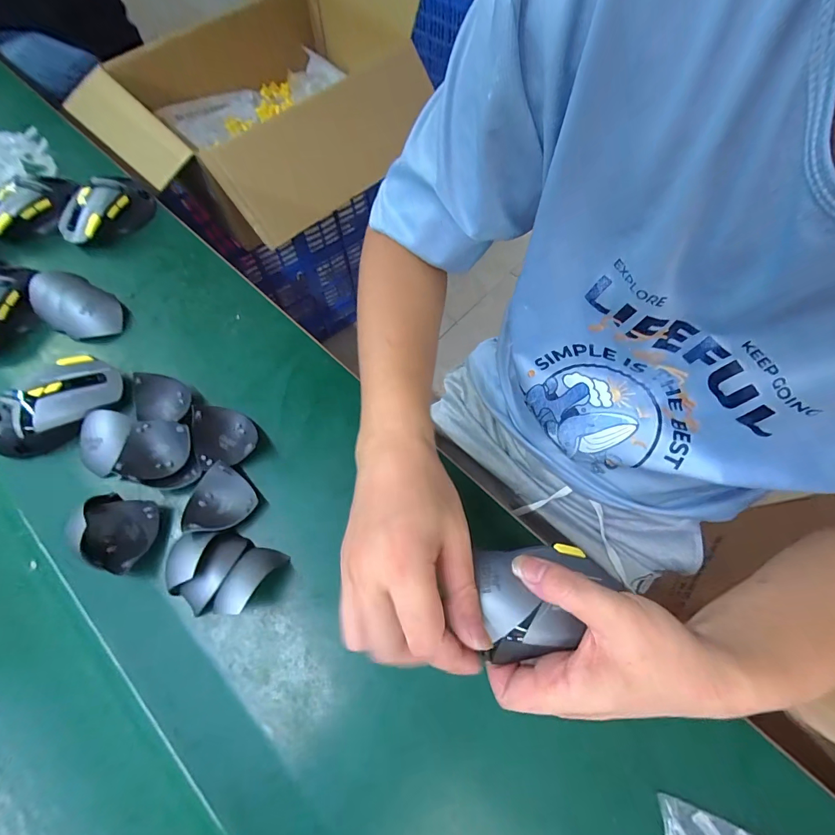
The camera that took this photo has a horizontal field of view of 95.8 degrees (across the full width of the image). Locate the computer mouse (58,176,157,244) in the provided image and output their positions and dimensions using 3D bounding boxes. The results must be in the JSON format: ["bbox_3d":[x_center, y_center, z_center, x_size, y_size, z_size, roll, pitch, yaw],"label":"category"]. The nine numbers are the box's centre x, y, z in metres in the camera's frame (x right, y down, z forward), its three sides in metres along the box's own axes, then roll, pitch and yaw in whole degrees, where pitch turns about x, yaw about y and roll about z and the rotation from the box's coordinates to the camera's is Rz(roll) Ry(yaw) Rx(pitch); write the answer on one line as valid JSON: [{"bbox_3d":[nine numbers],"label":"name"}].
[{"bbox_3d":[-0.401,-0.266,0.482,0.110,0.035,0.075,-29,71,-14],"label":"computer mouse"}]

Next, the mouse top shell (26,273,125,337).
[{"bbox_3d":[-0.383,-0.125,0.424,0.110,0.027,0.063,29,69,10],"label":"mouse top shell"}]

